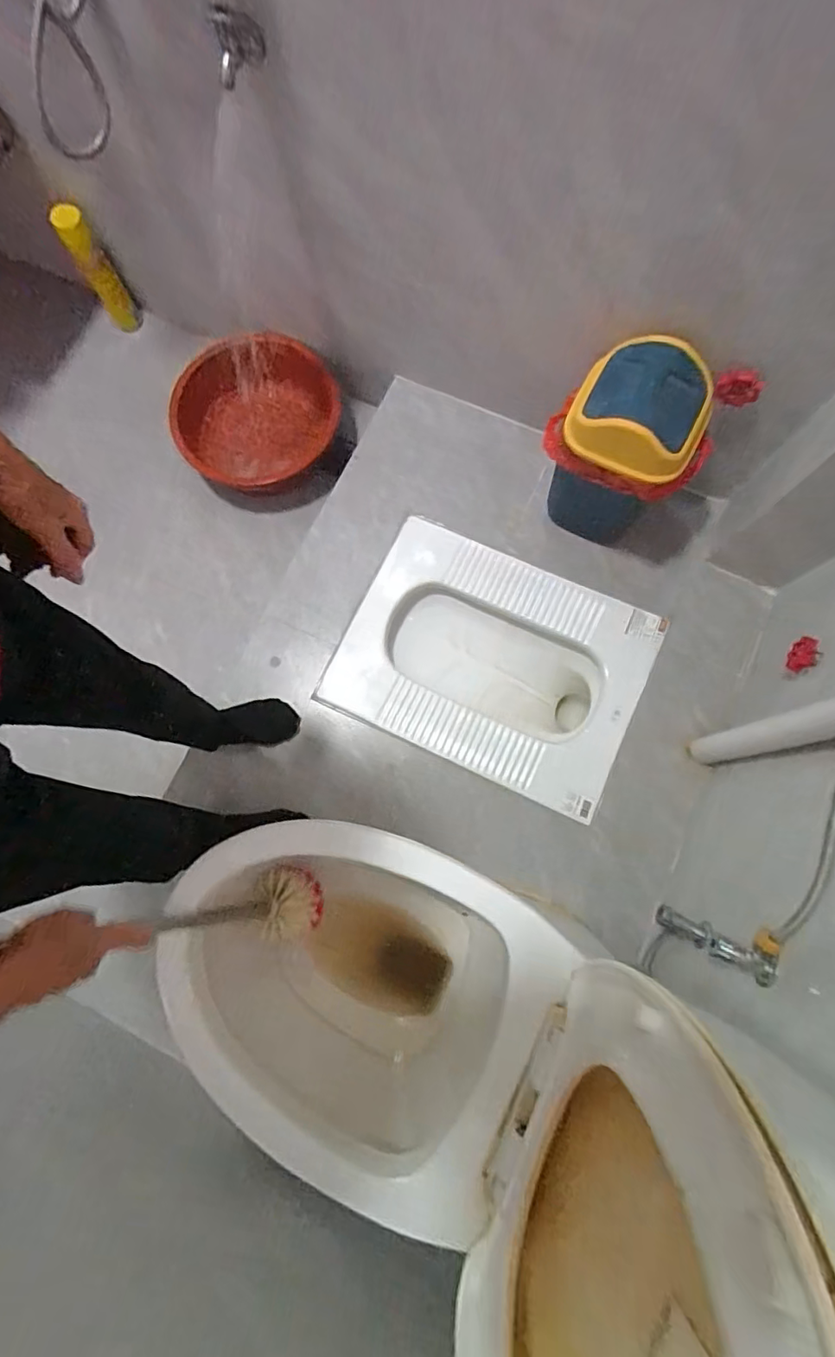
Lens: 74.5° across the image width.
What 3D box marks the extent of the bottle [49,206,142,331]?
[{"bbox_3d":[-0.750,-0.959,1.291,0.074,0.276,0.061,-29,57,-5],"label":"bottle"}]

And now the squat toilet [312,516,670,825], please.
[{"bbox_3d":[0.149,-0.024,1.168,0.582,0.169,0.441,25,80,6],"label":"squat toilet"}]

